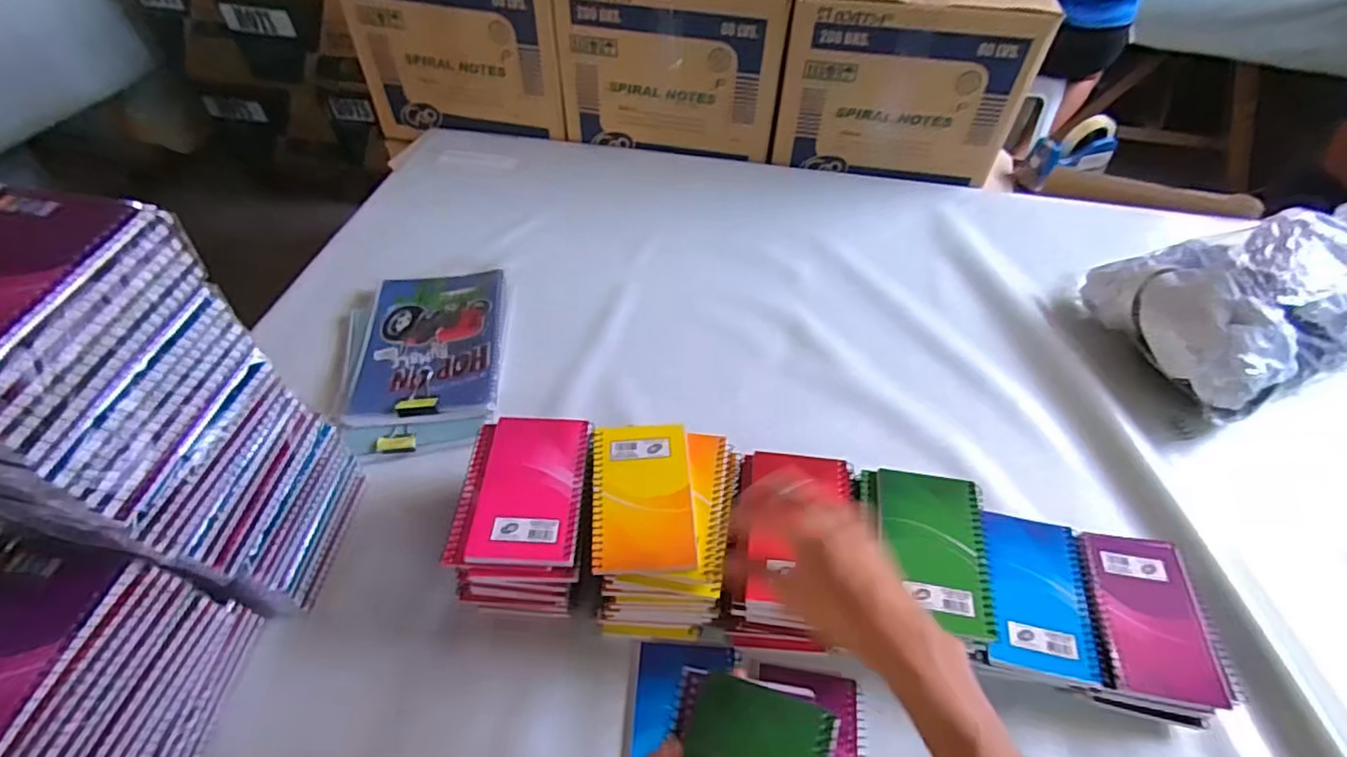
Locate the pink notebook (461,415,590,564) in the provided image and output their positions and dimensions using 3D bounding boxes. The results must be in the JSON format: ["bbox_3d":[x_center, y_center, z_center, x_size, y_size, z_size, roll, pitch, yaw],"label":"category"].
[{"bbox_3d":[-0.116,0.088,0.494,0.082,0.007,0.129,2,53,1],"label":"pink notebook"}]

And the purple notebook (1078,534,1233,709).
[{"bbox_3d":[0.391,0.191,0.496,0.095,0.009,0.132,8,51,5],"label":"purple notebook"}]

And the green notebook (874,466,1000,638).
[{"bbox_3d":[0.206,0.133,0.475,0.080,0.008,0.128,9,53,6],"label":"green notebook"}]

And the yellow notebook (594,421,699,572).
[{"bbox_3d":[-0.025,0.092,0.490,0.079,0.007,0.130,-2,53,-3],"label":"yellow notebook"}]

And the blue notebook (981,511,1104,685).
[{"bbox_3d":[0.303,0.176,0.500,0.083,0.009,0.131,11,51,7],"label":"blue notebook"}]

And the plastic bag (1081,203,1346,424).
[{"bbox_3d":[0.711,-0.102,0.696,0.362,0.130,0.204,-15,54,-12],"label":"plastic bag"}]

